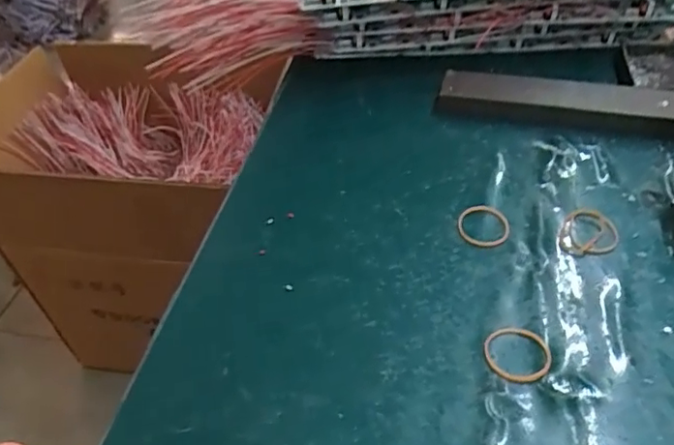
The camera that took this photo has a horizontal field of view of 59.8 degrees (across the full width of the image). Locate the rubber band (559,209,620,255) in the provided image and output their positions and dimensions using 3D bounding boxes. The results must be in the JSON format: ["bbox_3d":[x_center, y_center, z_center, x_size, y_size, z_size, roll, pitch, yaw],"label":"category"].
[{"bbox_3d":[0.146,0.006,0.339,0.031,0.004,0.042,21,52,24],"label":"rubber band"}]

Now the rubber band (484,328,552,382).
[{"bbox_3d":[0.089,0.064,0.288,0.031,0.004,0.029,2,47,8],"label":"rubber band"}]

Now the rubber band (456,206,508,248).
[{"bbox_3d":[0.086,0.001,0.345,0.029,0.004,0.030,-3,46,3],"label":"rubber band"}]

